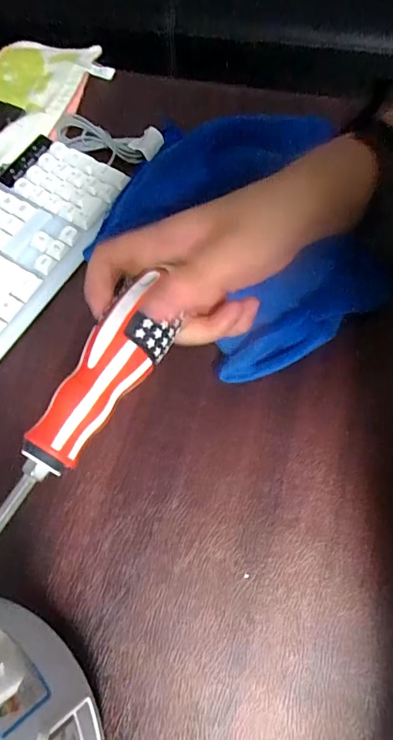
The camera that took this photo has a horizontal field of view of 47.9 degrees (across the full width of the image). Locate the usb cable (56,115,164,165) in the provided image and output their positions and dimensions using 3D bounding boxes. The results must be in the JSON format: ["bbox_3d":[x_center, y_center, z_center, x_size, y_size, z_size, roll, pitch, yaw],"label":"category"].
[{"bbox_3d":[-0.094,-0.249,0.475,0.122,0.031,0.034,16,68,10],"label":"usb cable"}]

